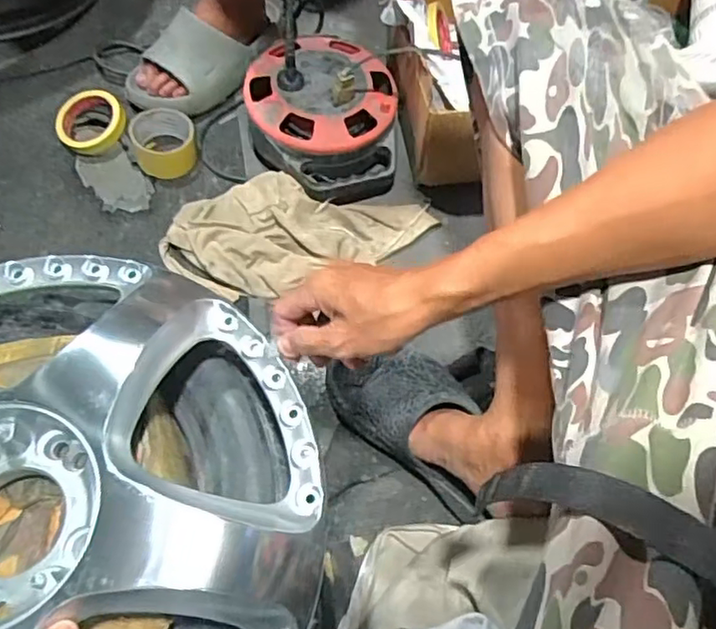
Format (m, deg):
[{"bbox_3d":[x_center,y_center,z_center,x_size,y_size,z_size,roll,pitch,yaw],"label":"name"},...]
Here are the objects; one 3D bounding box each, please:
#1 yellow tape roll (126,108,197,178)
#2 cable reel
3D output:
[{"bbox_3d":[-0.267,-0.237,0.838,0.085,0.045,0.082,1,62,-2],"label":"yellow tape roll"},{"bbox_3d":[-0.047,-0.264,0.821,0.203,0.108,0.239,3,62,-1],"label":"cable reel"}]

